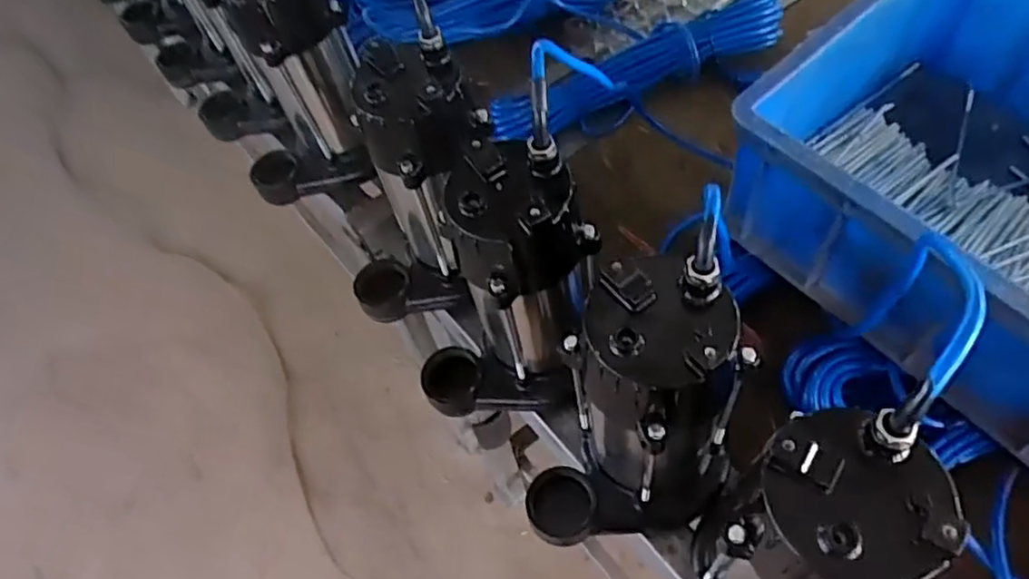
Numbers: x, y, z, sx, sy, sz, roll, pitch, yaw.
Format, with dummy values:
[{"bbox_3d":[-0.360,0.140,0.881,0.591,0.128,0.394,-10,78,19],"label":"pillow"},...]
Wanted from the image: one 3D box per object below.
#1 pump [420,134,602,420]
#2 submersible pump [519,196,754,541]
[{"bbox_3d":[-0.011,0.002,0.526,0.144,0.234,0.096,-5,58,3],"label":"pump"},{"bbox_3d":[0.081,0.086,0.445,0.138,0.260,0.098,-41,62,-18],"label":"submersible pump"}]

